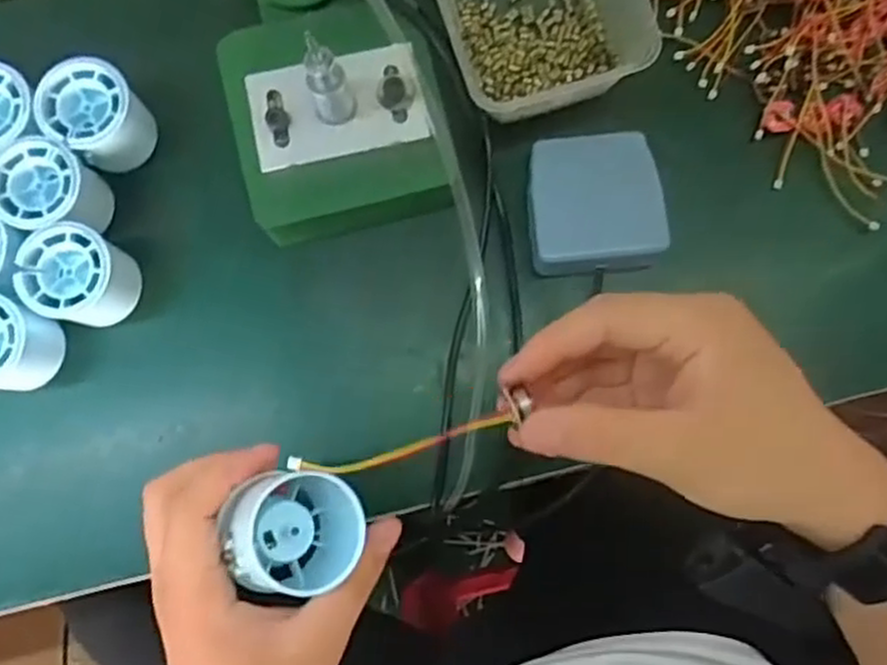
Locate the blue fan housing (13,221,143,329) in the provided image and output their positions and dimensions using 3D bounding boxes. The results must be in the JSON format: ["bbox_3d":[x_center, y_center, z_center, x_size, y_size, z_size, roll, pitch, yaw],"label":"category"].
[{"bbox_3d":[-0.216,-0.032,0.466,0.059,0.054,0.054,25,84,4],"label":"blue fan housing"}]

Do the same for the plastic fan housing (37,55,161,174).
[{"bbox_3d":[-0.212,-0.133,0.477,0.056,0.049,0.053,0,83,1],"label":"plastic fan housing"}]

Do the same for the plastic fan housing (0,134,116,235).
[{"bbox_3d":[-0.239,-0.085,0.471,0.058,0.046,0.057,-9,83,0],"label":"plastic fan housing"}]

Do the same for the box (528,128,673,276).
[{"bbox_3d":[0.094,-0.081,0.478,0.079,0.027,0.083,-3,83,1],"label":"box"}]

